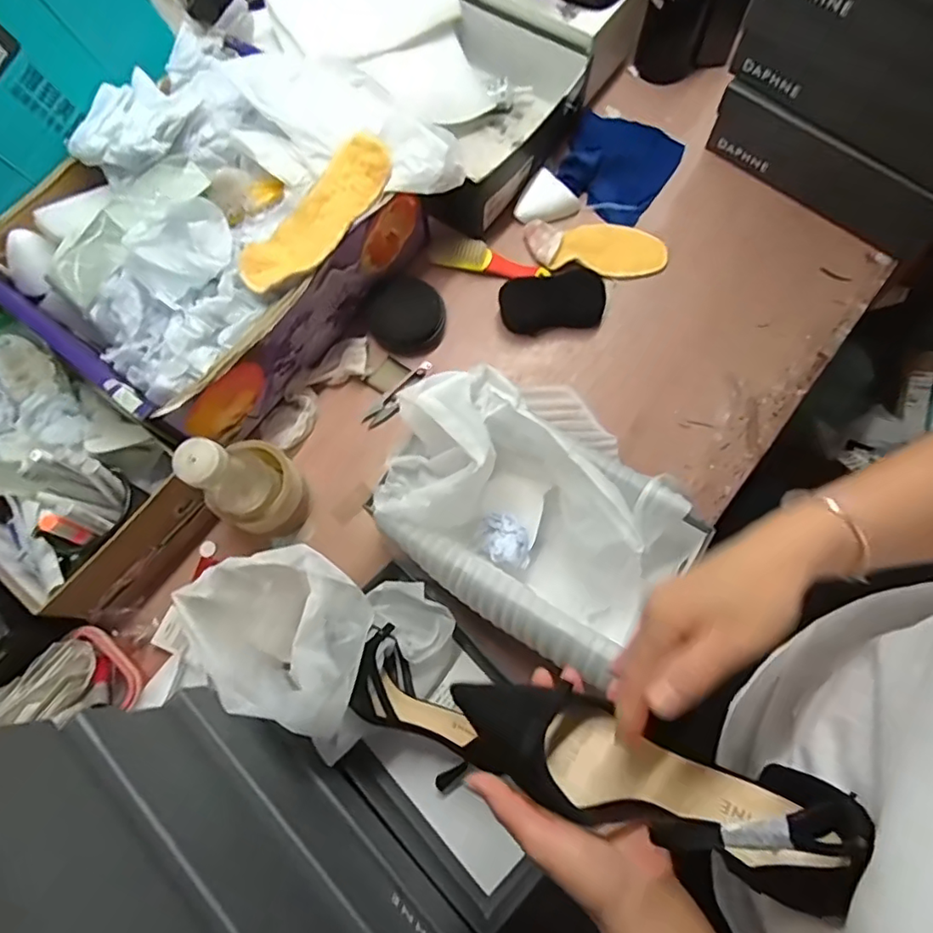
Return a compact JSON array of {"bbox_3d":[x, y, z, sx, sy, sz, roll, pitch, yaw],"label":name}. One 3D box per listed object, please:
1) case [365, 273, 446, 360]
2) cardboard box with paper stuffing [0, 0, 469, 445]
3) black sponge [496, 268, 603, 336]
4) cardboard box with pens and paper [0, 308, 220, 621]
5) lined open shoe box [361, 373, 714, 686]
[{"bbox_3d":[-0.071,-0.185,0.694,0.084,0.042,0.082,-1,73,2],"label":"case"},{"bbox_3d":[-0.264,-0.271,0.639,0.340,0.165,0.427,36,77,12],"label":"cardboard box with paper stuffing"},{"bbox_3d":[0.107,-0.206,0.705,0.128,0.033,0.068,-8,73,-1],"label":"black sponge"},{"bbox_3d":[-0.448,-0.007,0.590,0.313,0.140,0.177,35,77,12],"label":"cardboard box with pens and paper"},{"bbox_3d":[0.056,0.045,0.540,0.287,0.143,0.191,36,77,12],"label":"lined open shoe box"}]

